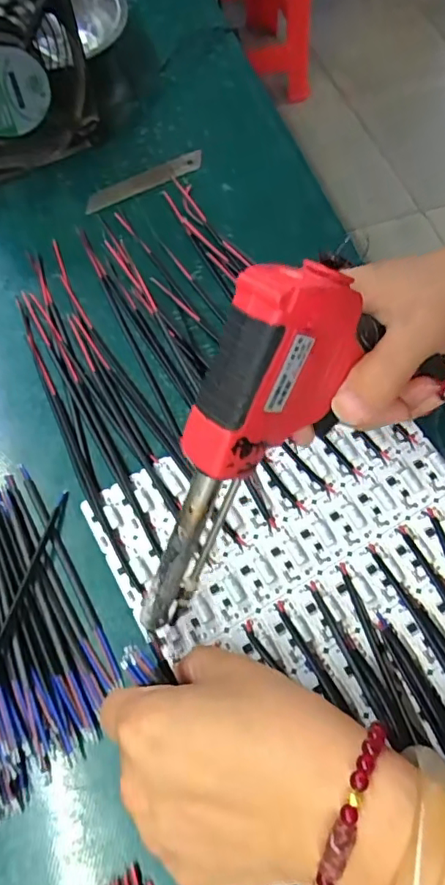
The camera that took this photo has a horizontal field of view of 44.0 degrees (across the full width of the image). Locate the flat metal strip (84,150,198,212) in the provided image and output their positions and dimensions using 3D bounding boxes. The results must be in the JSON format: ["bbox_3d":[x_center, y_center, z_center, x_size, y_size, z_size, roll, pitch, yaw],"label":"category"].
[{"bbox_3d":[-0.060,-0.202,0.423,0.098,0.004,0.019,-27,68,-11],"label":"flat metal strip"}]

